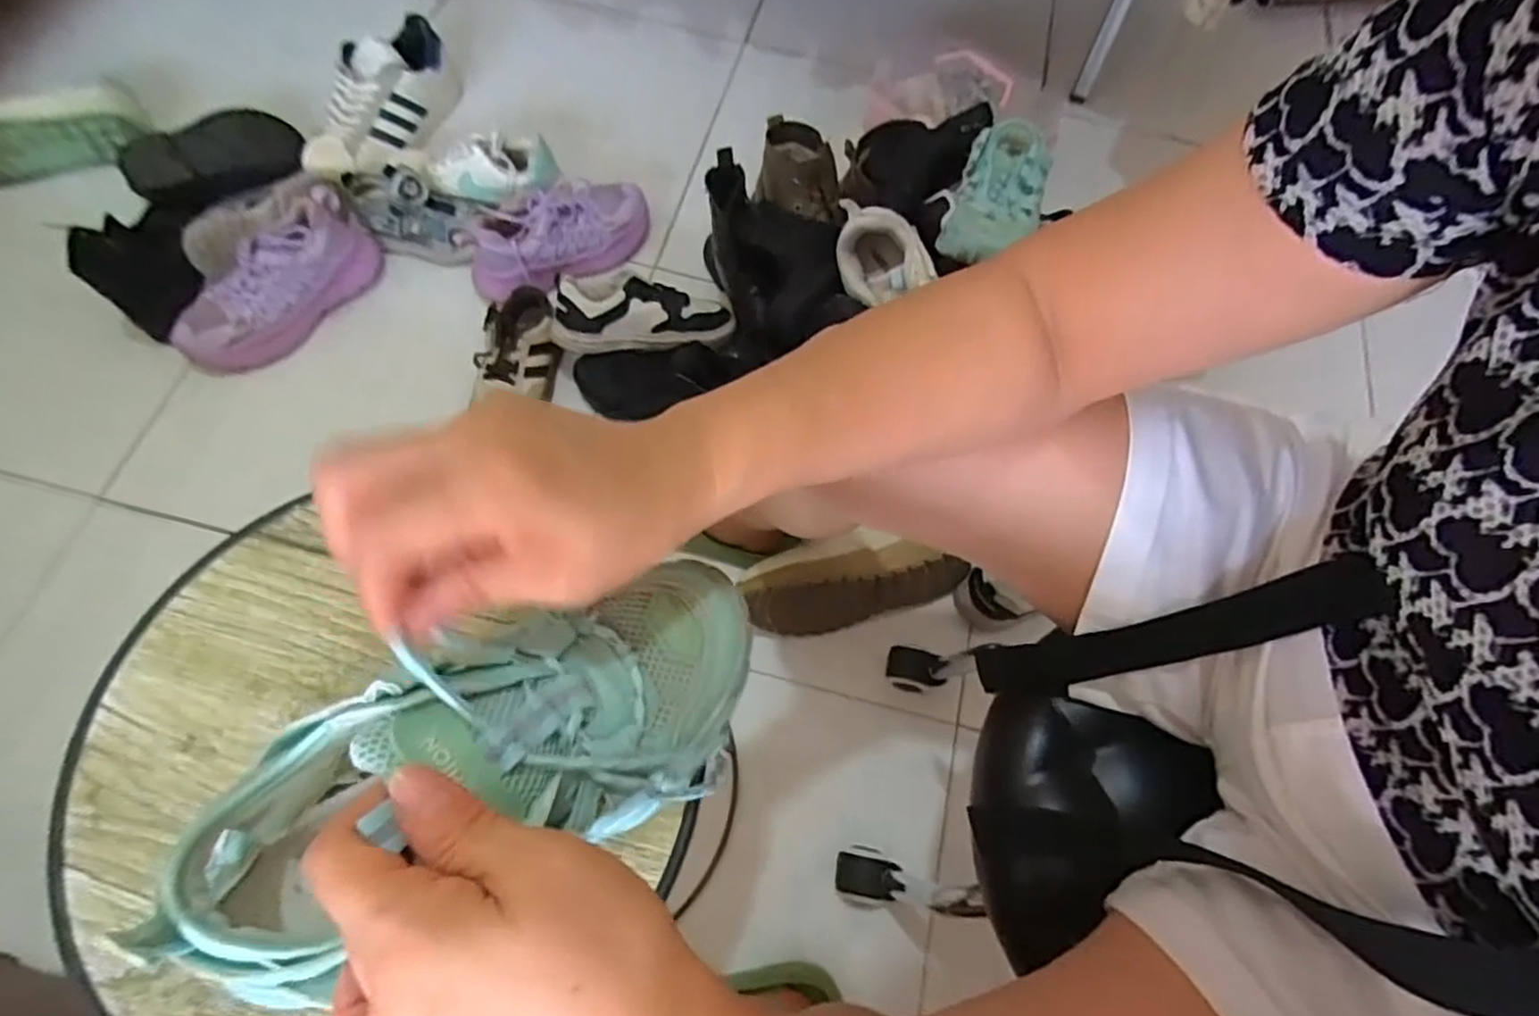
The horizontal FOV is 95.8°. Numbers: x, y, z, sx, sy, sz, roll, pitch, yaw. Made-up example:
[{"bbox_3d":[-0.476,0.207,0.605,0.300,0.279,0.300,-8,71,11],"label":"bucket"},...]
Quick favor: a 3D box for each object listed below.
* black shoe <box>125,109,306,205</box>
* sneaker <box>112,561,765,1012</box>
[{"bbox_3d":[-0.746,-0.475,0.945,0.106,0.071,0.220,26,49,9],"label":"black shoe"},{"bbox_3d":[-0.099,0.096,0.270,0.215,0.087,0.085,-20,68,-25],"label":"sneaker"}]

